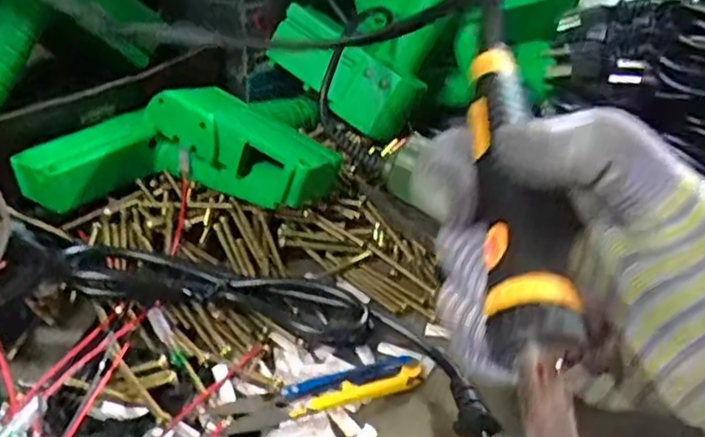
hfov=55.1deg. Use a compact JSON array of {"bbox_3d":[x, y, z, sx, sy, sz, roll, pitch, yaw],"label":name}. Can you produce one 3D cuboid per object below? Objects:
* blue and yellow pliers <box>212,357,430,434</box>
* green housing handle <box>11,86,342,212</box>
[{"bbox_3d":[-0.012,0.077,0.305,0.094,0.011,0.025,-10,37,-21],"label":"blue and yellow pliers"},{"bbox_3d":[-0.103,-0.044,0.415,0.187,0.055,0.083,5,35,-2],"label":"green housing handle"}]

